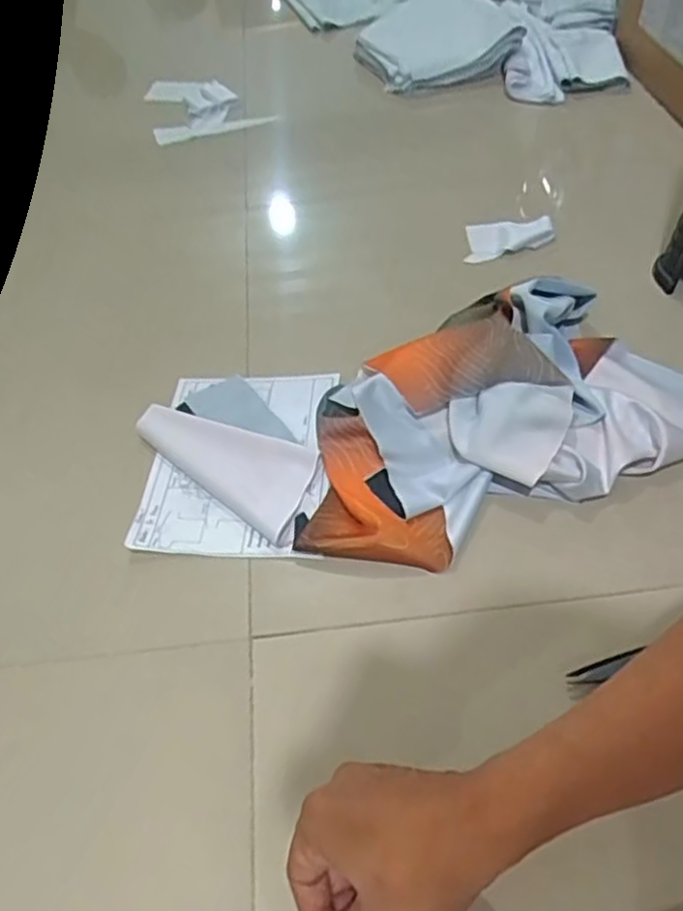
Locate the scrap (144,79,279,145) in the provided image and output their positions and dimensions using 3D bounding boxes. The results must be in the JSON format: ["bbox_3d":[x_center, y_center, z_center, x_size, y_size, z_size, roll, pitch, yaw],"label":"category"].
[{"bbox_3d":[-0.206,-0.550,1.107,0.190,0.045,0.165,-14,51,-7],"label":"scrap"}]

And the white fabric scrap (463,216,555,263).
[{"bbox_3d":[0.196,-0.249,0.818,0.101,0.023,0.058,-3,51,2],"label":"white fabric scrap"}]

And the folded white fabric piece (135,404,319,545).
[{"bbox_3d":[-0.099,-0.004,0.635,0.180,0.015,0.083,33,60,27],"label":"folded white fabric piece"}]

